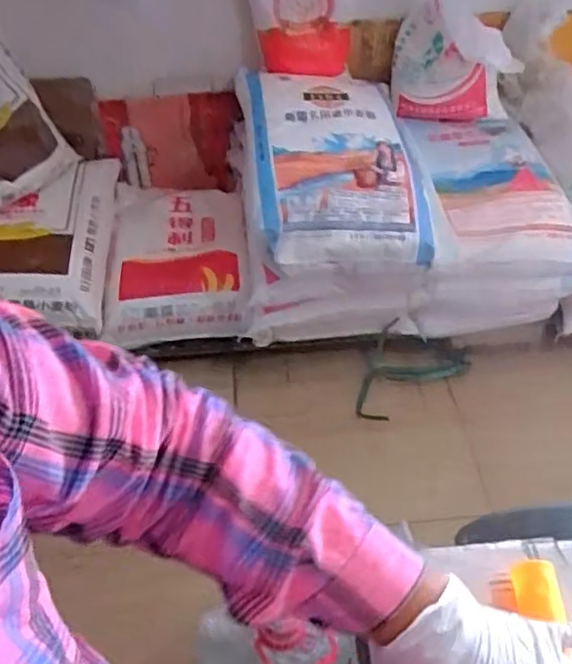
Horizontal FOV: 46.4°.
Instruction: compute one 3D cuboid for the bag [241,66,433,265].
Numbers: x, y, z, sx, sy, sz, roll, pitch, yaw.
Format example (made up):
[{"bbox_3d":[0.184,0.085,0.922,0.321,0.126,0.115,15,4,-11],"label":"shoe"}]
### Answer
[{"bbox_3d":[0.106,-0.440,1.707,0.415,0.139,0.715,-2,48,-3],"label":"bag"}]

